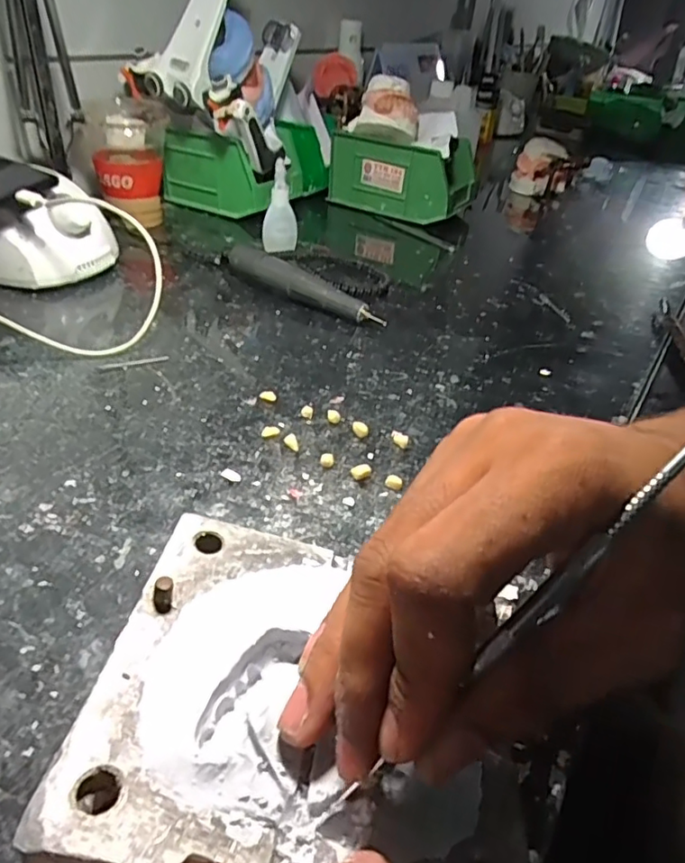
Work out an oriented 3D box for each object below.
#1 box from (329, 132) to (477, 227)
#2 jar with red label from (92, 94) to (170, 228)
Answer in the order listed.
[{"bbox_3d":[0.079,-0.327,0.736,0.169,0.080,0.094,23,40,22],"label":"box"},{"bbox_3d":[-0.224,-0.287,0.621,0.078,0.113,0.087,-9,39,-18],"label":"jar with red label"}]

